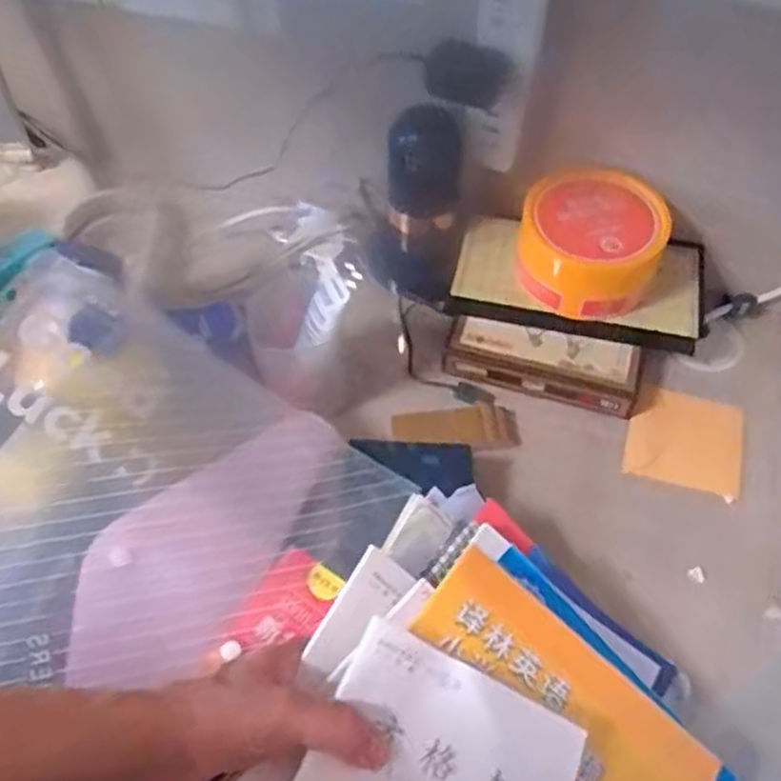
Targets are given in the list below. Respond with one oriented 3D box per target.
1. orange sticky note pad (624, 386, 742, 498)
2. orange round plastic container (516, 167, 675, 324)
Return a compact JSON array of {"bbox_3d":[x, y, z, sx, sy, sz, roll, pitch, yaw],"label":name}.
[{"bbox_3d":[0.234,0.039,0.600,0.086,0.006,0.087,15,55,11],"label":"orange sticky note pad"},{"bbox_3d":[0.153,-0.117,0.595,0.114,0.070,0.092,14,55,10],"label":"orange round plastic container"}]

